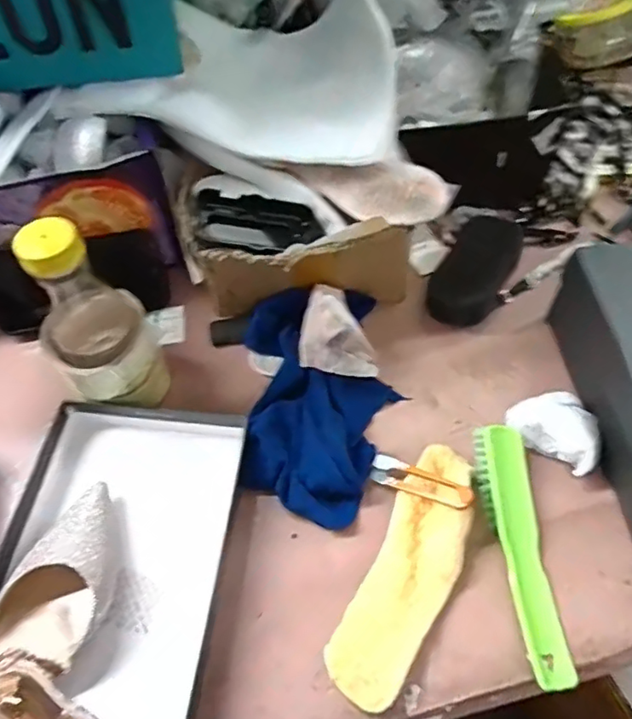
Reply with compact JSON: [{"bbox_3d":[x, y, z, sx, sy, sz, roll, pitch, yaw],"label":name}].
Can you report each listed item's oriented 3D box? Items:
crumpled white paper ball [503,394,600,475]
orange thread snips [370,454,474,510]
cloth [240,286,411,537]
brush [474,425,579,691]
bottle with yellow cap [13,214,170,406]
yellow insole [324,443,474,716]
[{"bbox_3d":[0.205,0.054,0.493,0.077,0.036,0.061,29,64,19],"label":"crumpled white paper ball"},{"bbox_3d":[0.086,0.100,0.470,0.090,0.016,0.026,13,56,40],"label":"orange thread snips"},{"bbox_3d":[0.004,0.026,0.504,0.131,0.064,0.220,-3,58,0],"label":"cloth"},{"bbox_3d":[0.156,0.143,0.443,0.039,0.034,0.184,-5,58,-1],"label":"brush"},{"bbox_3d":[-0.177,-0.026,0.468,0.074,0.207,0.074,-1,58,2],"label":"bottle with yellow cap"},{"bbox_3d":[0.074,0.156,0.444,0.059,0.024,0.201,24,62,17],"label":"yellow insole"}]

